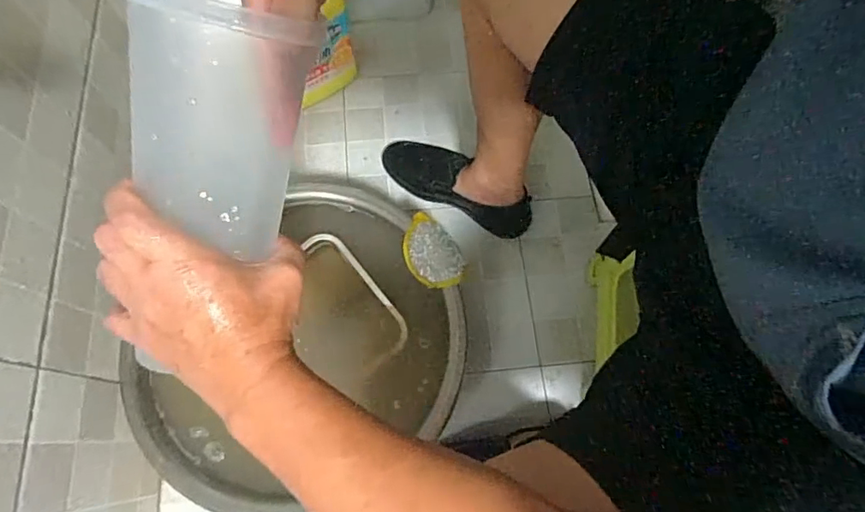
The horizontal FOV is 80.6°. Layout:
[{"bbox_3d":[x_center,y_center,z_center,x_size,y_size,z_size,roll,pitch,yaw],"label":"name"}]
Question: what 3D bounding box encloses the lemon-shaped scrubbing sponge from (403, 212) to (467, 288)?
[{"bbox_3d":[0.001,-0.006,0.753,0.081,0.035,0.118,-28,73,-9],"label":"lemon-shaped scrubbing sponge"}]

